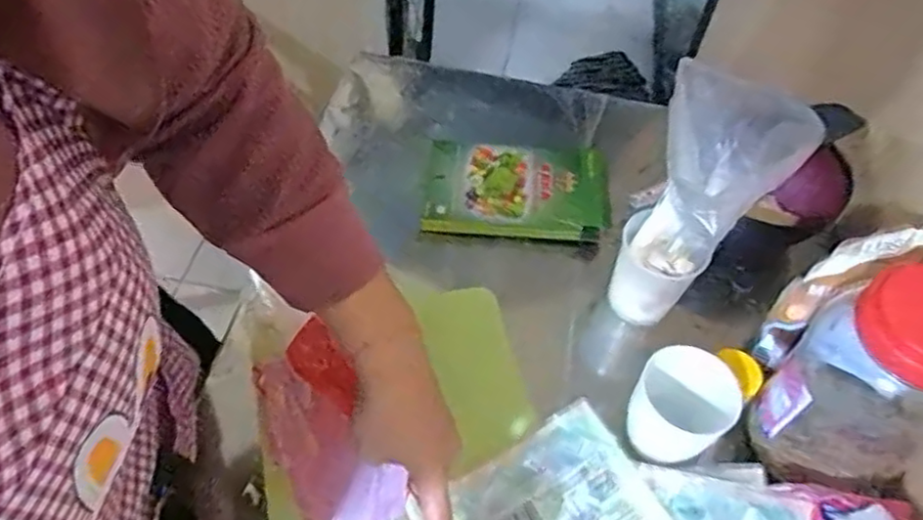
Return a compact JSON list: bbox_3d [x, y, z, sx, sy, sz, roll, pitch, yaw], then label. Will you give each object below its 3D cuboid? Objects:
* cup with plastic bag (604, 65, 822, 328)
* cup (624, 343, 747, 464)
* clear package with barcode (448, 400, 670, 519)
[{"bbox_3d":[0.194,-0.026,0.568,0.105,0.213,0.161,24,54,14],"label":"cup with plastic bag"},{"bbox_3d":[0.179,0.124,0.550,0.069,0.080,0.077,-35,62,-27],"label":"cup"},{"bbox_3d":[0.074,0.199,0.522,0.150,0.035,0.117,-24,57,-21],"label":"clear package with barcode"}]

